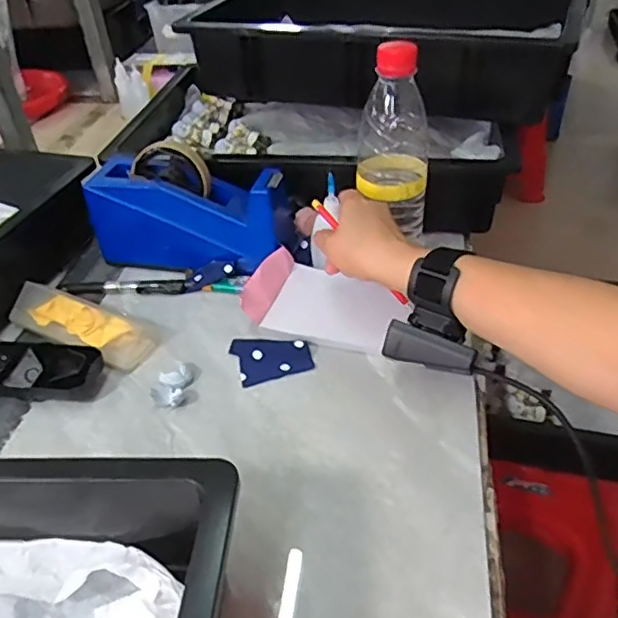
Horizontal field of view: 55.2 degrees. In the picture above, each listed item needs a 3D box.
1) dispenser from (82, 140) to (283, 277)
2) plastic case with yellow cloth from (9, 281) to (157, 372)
[{"bbox_3d":[-0.119,-0.094,0.603,0.199,0.106,0.065,8,41,14],"label":"dispenser"},{"bbox_3d":[-0.215,0.011,0.549,0.151,0.023,0.044,17,44,23],"label":"plastic case with yellow cloth"}]

